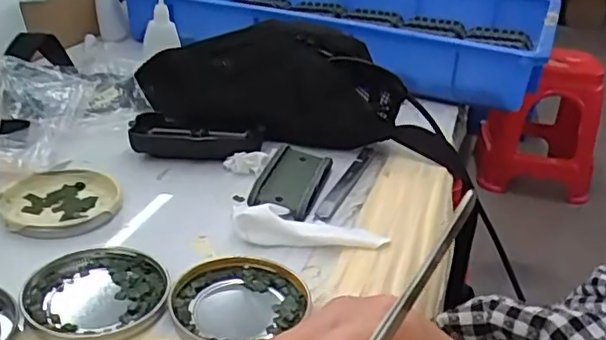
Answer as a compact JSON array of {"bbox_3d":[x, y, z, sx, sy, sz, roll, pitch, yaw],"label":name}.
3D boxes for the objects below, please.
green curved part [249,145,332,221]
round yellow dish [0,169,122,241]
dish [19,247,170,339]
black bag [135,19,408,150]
[{"bbox_3d":[-0.008,0.009,0.469,0.046,0.020,0.080,11,28,13],"label":"green curved part"},{"bbox_3d":[-0.173,0.023,0.428,0.076,0.014,0.075,4,27,-2],"label":"round yellow dish"},{"bbox_3d":[-0.118,0.070,0.344,0.077,0.006,0.079,4,27,-2],"label":"dish"},{"bbox_3d":[-0.034,-0.087,0.569,0.216,0.091,0.129,-6,29,-19],"label":"black bag"}]

